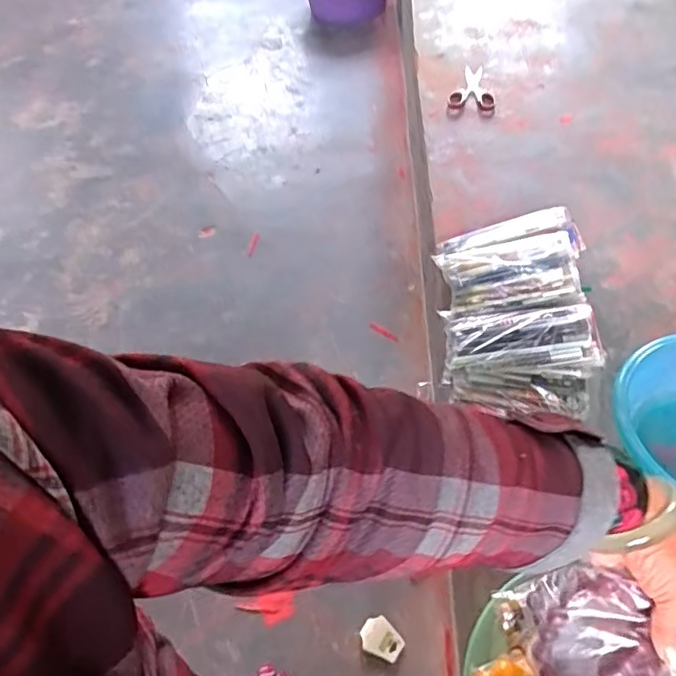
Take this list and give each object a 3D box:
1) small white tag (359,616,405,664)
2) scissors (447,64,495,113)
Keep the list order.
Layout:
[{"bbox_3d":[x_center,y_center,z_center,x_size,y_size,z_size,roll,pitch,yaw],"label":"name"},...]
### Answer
[{"bbox_3d":[0.055,0.371,0.723,0.054,0.005,0.043,30,60,15],"label":"small white tag"},{"bbox_3d":[0.252,-0.486,1.130,0.085,0.017,0.161,2,54,4],"label":"scissors"}]

